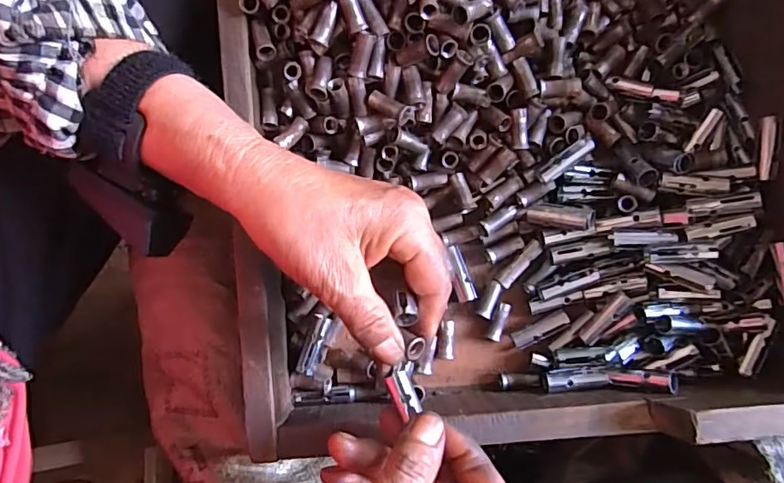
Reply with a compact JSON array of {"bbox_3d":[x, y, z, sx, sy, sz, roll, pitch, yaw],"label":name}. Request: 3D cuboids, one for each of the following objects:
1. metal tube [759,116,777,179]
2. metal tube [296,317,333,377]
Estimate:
[{"bbox_3d":[0.217,-0.054,0.302,0.006,0.005,0.036,-3,102,0],"label":"metal tube"},{"bbox_3d":[-0.049,0.066,0.328,0.013,0.011,0.037,18,80,4],"label":"metal tube"}]

